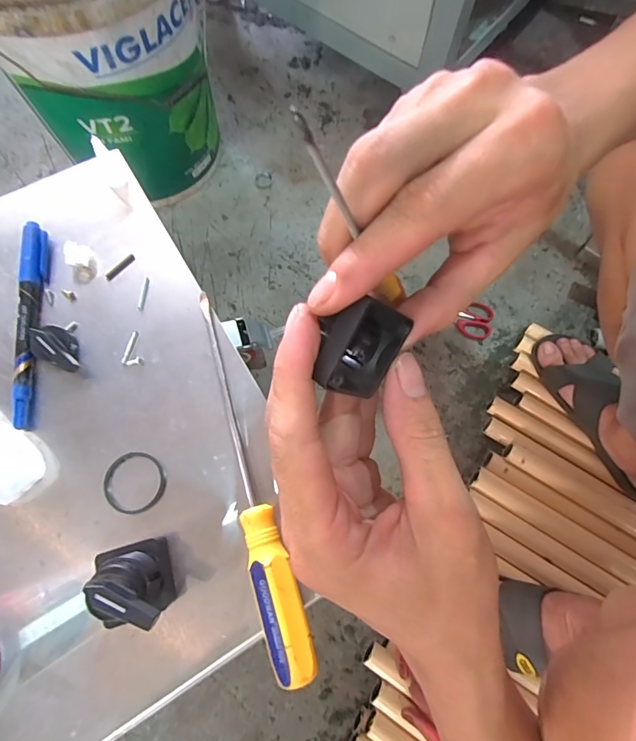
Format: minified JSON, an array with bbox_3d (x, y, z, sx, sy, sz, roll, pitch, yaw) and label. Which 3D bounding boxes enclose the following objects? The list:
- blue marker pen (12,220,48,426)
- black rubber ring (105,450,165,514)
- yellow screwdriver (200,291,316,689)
[{"bbox_3d":[-0.183,-0.032,0.265,0.011,0.014,0.137,-6,73,-4],"label":"blue marker pen"},{"bbox_3d":[-0.107,0.065,0.242,0.035,0.004,0.034,1,72,-2],"label":"black rubber ring"},{"bbox_3d":[-0.041,0.053,0.238,0.020,0.022,0.216,-16,74,-7],"label":"yellow screwdriver"}]

